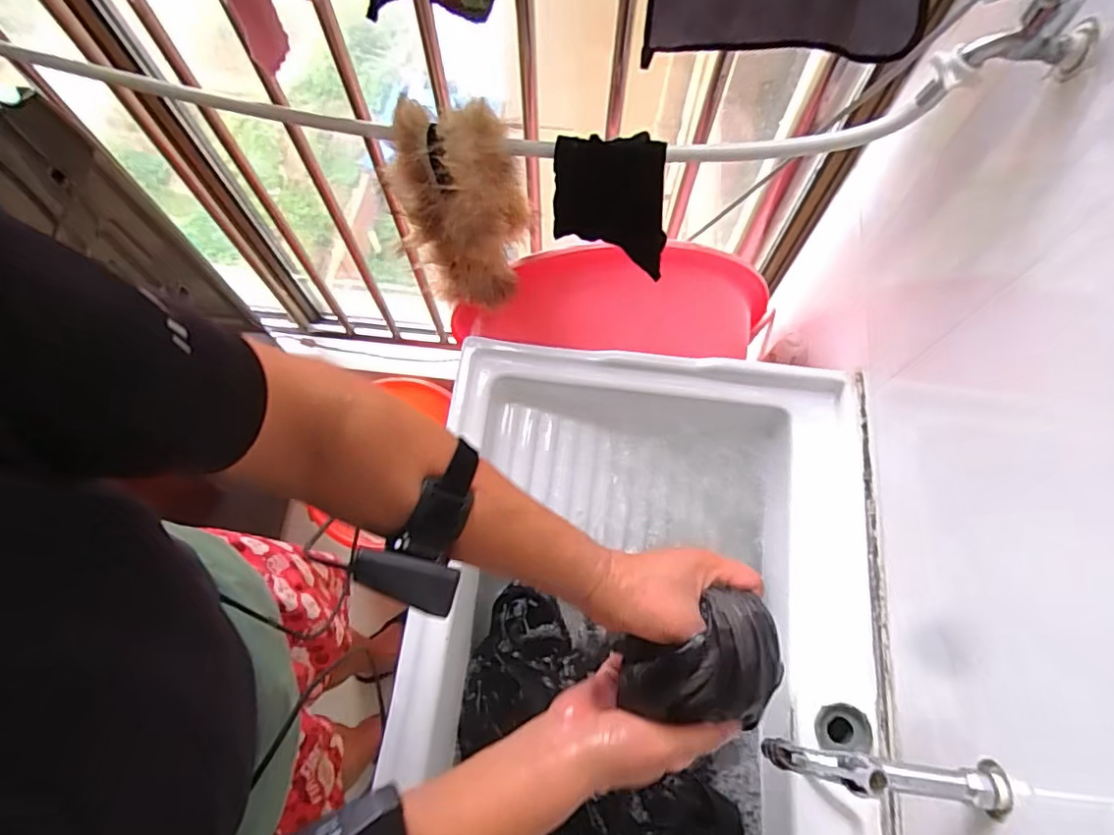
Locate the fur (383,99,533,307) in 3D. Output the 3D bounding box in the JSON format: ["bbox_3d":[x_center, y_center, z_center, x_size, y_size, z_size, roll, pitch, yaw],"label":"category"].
[{"bbox_3d":[-0.125,-0.263,0.763,0.142,0.279,0.099,30,72,11],"label":"fur"}]

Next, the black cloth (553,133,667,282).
[{"bbox_3d":[0.064,-0.241,0.697,0.131,0.182,0.040,5,69,2],"label":"black cloth"}]

